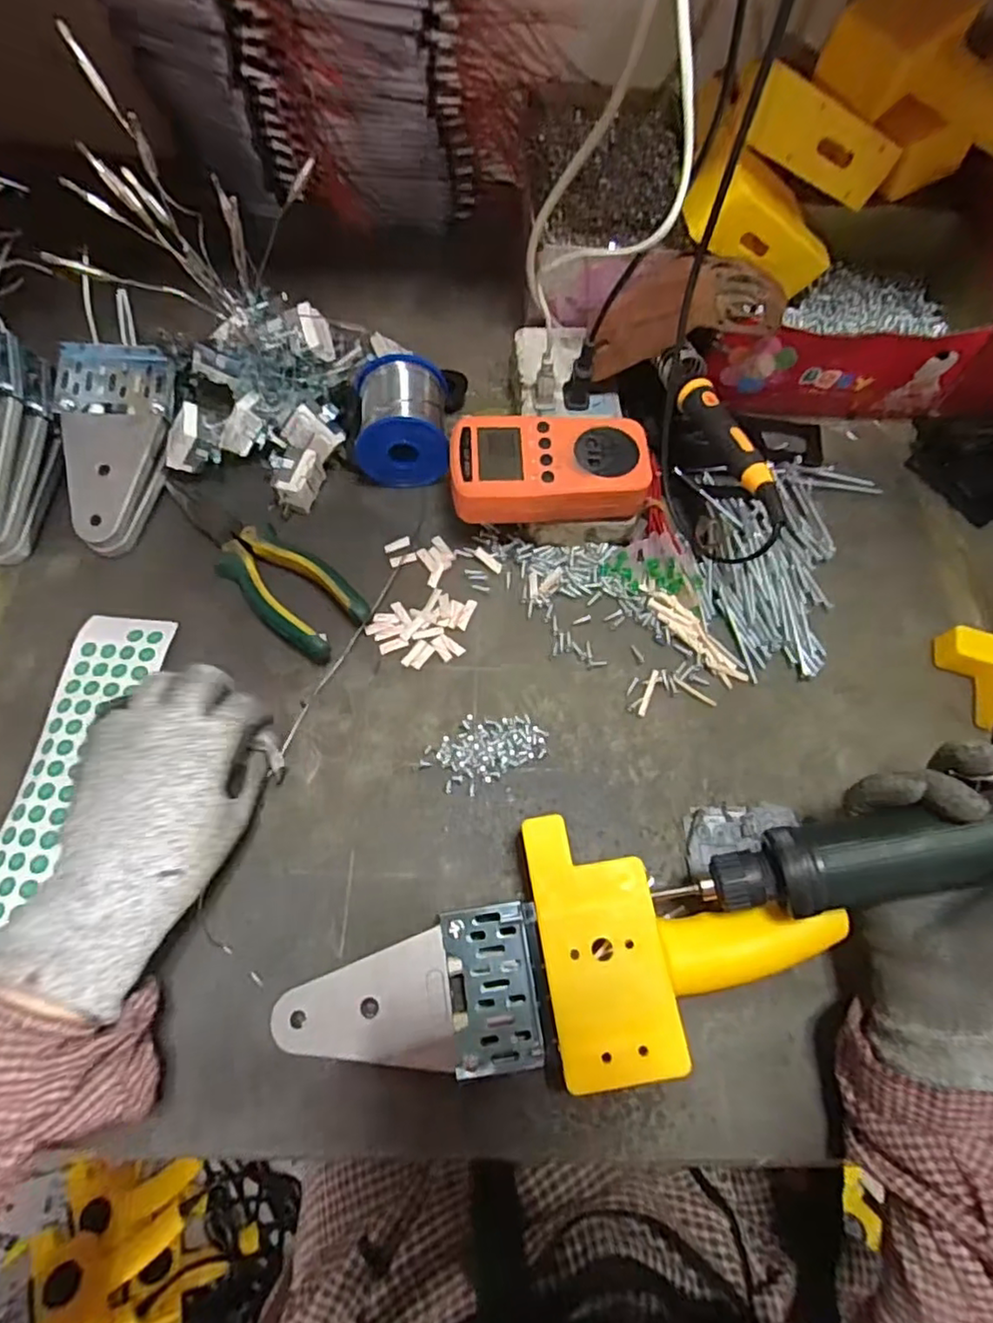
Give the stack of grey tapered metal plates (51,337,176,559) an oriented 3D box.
[{"bbox_3d":[-0.264,-0.150,0.441,0.074,0.021,0.147,-1,83,-3],"label":"stack of grey tapered metal plates"}]

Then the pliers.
[{"bbox_3d":[-0.161,-0.070,0.430,0.174,0.024,0.052,43,71,15],"label":"pliers"}]

